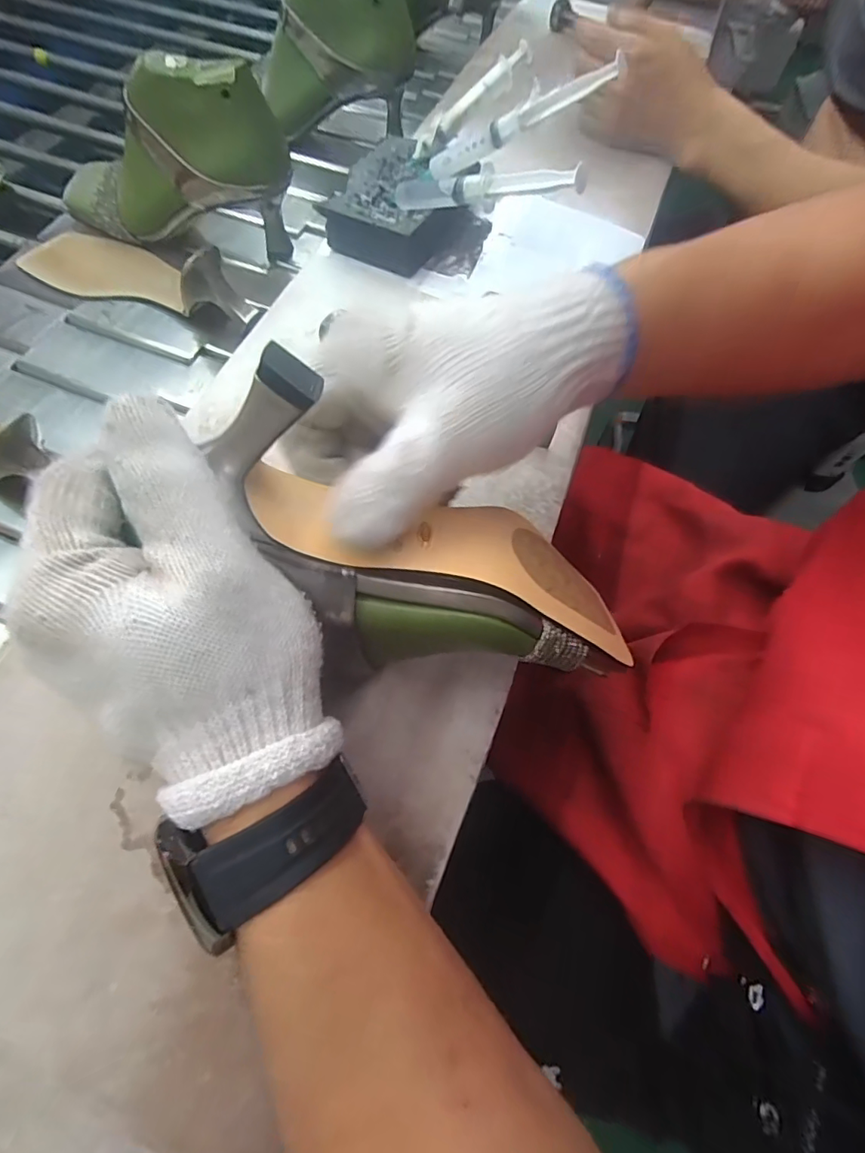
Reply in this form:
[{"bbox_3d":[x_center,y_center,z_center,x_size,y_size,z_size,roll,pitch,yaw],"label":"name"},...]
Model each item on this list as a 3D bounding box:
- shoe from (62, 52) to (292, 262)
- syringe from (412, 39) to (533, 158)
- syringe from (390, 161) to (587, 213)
[{"bbox_3d":[-0.234,-0.356,0.452,0.224,0.136,0.064,18,64,6],"label":"shoe"},{"bbox_3d":[0.030,-0.381,0.420,0.111,0.018,0.016,-35,67,12],"label":"syringe"},{"bbox_3d":[0.033,-0.267,0.361,0.151,0.022,0.012,20,62,32],"label":"syringe"}]

